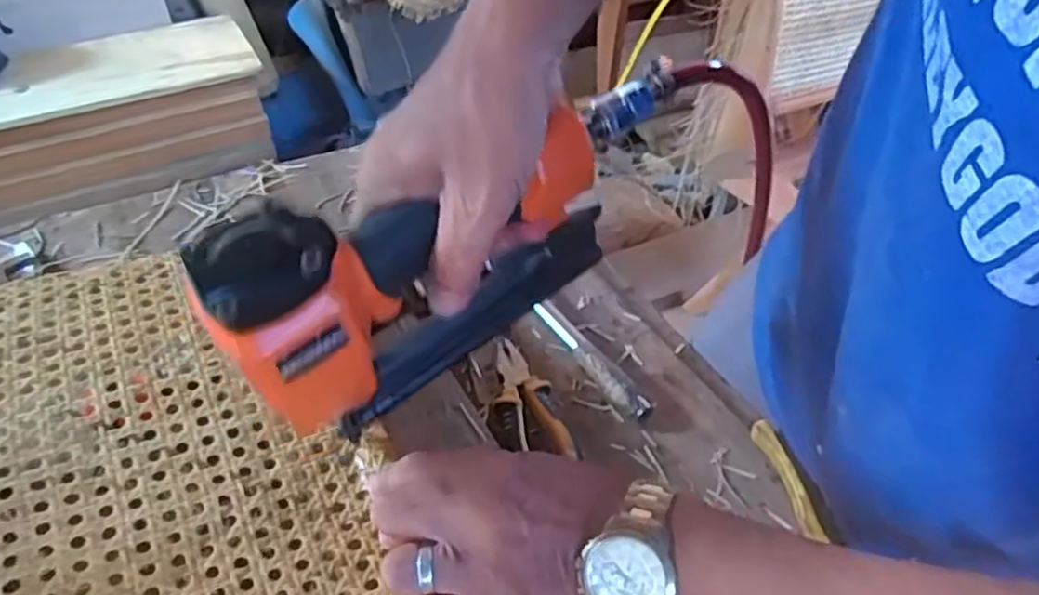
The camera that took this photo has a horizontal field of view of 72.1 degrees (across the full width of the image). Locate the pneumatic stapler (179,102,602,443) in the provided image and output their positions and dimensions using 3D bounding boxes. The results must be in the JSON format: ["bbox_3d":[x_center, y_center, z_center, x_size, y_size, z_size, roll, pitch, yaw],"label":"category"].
[{"bbox_3d":[-0.039,-0.008,0.369,0.231,0.137,0.049,-32,54,-33],"label":"pneumatic stapler"}]

